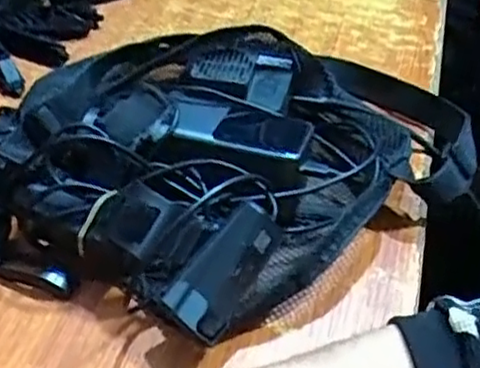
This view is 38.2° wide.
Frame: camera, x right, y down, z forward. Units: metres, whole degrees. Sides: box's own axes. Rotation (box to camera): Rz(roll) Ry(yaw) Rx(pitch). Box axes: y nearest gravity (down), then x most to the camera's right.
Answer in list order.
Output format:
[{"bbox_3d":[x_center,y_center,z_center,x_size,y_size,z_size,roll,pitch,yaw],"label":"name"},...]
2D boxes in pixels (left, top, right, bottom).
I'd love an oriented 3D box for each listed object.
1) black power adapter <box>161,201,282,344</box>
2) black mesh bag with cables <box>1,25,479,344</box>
[{"bbox_3d":[-0.009,0.043,0.362,0.031,0.024,0.071,29,74,26],"label":"black power adapter"},{"bbox_3d":[-0.002,-0.036,0.453,0.290,0.068,0.231,-29,51,-28],"label":"black mesh bag with cables"}]

